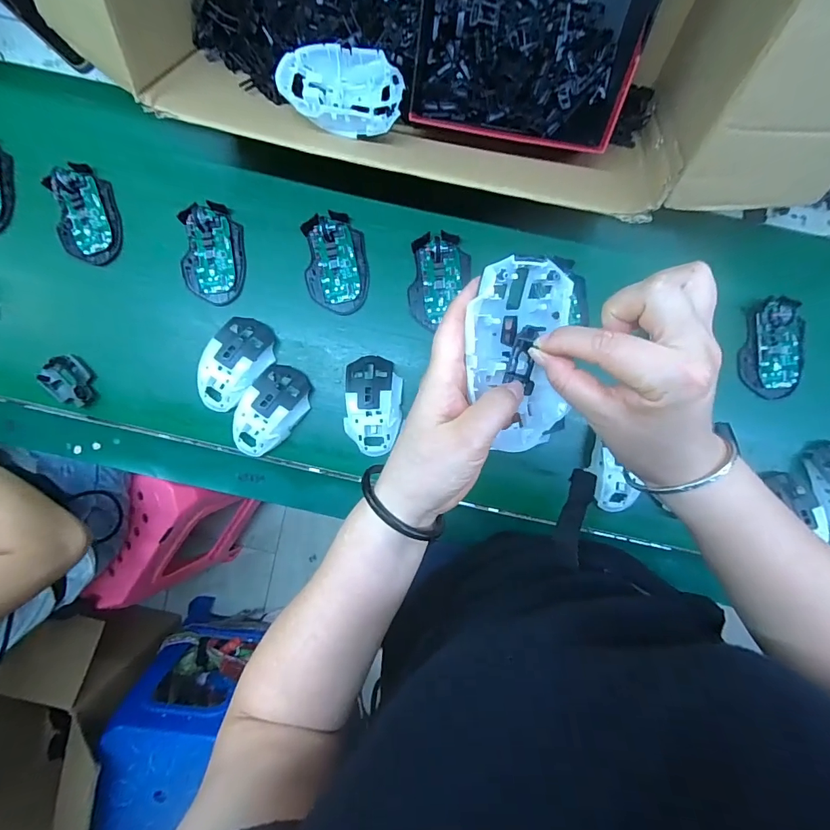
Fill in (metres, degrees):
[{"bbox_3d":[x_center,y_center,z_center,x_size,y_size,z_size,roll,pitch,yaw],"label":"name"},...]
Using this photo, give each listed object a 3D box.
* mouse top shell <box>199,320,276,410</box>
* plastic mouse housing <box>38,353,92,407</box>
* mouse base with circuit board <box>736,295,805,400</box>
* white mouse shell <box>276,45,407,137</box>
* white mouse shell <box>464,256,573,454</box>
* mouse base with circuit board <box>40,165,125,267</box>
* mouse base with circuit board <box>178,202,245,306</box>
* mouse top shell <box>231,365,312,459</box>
[{"bbox_3d":[-0.212,-0.058,0.506,0.069,0.035,0.118,28,92,-1],"label":"mouse top shell"},{"bbox_3d":[-0.422,-0.040,0.522,0.050,0.013,0.065,-39,92,3],"label":"plastic mouse housing"},{"bbox_3d":[0.426,-0.080,0.506,0.077,0.018,0.117,-2,93,2],"label":"mouse base with circuit board"},{"bbox_3d":[-0.069,-0.305,0.407,0.115,0.036,0.070,8,90,-1],"label":"white mouse shell"},{"bbox_3d":[0.064,-0.036,0.267,0.063,0.034,0.114,-7,101,2],"label":"white mouse shell"},{"bbox_3d":[-0.396,-0.241,0.511,0.072,0.020,0.117,-13,93,2],"label":"mouse base with circuit board"},{"bbox_3d":[-0.243,-0.193,0.511,0.071,0.014,0.114,2,94,1],"label":"mouse base with circuit board"},{"bbox_3d":[-0.172,-0.003,0.506,0.066,0.036,0.117,33,92,-1],"label":"mouse top shell"}]

